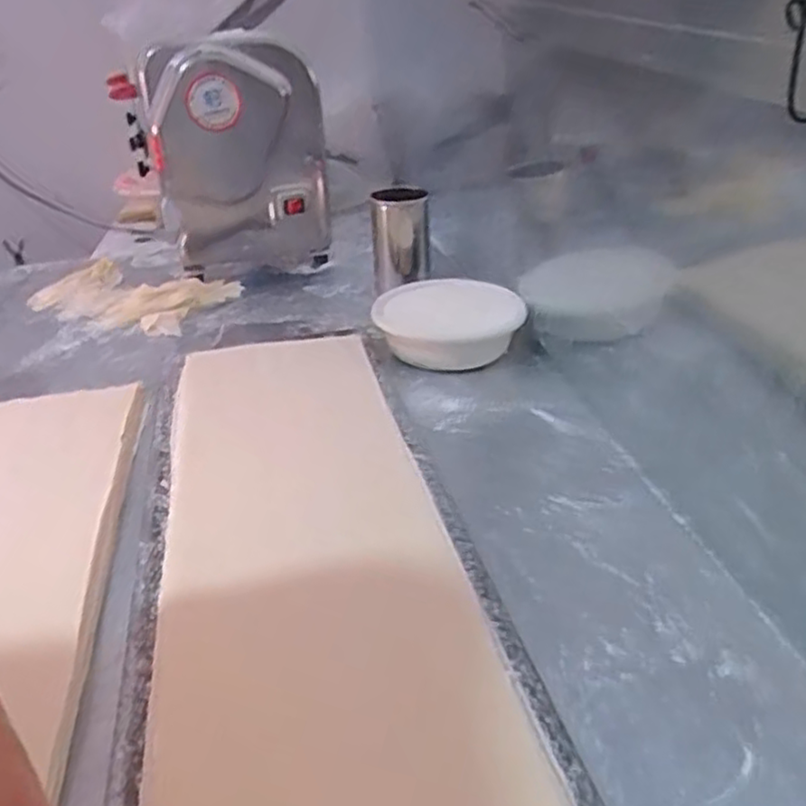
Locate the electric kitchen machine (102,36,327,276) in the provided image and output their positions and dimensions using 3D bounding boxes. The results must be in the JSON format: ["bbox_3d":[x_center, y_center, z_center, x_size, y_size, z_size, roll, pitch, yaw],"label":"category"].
[{"bbox_3d":[-0.275,-0.398,1.195,0.288,0.353,0.280,-5,30,-4],"label":"electric kitchen machine"}]

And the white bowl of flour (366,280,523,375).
[{"bbox_3d":[0.054,-0.102,0.943,0.179,0.067,0.198,-14,32,-18],"label":"white bowl of flour"}]

